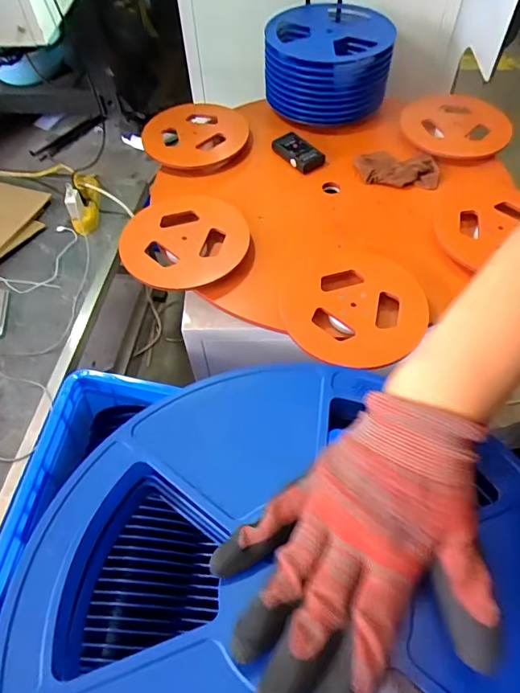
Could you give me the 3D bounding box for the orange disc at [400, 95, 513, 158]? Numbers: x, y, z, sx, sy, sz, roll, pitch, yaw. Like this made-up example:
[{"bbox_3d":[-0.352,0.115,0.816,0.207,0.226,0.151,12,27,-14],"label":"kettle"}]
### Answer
[{"bbox_3d":[0.494,-0.570,1.192,0.239,0.021,0.218,-1,64,2],"label":"orange disc"}]

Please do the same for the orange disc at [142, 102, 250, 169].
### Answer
[{"bbox_3d":[-0.167,-0.574,1.239,0.265,0.034,0.245,-4,57,-2],"label":"orange disc"}]

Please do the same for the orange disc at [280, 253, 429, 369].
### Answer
[{"bbox_3d":[0.178,-0.075,0.906,0.264,0.031,0.265,0,57,0],"label":"orange disc"}]

